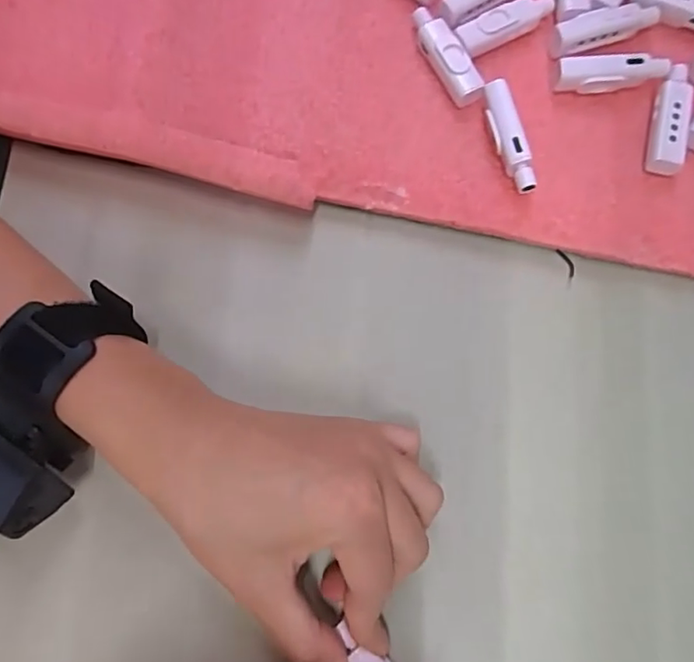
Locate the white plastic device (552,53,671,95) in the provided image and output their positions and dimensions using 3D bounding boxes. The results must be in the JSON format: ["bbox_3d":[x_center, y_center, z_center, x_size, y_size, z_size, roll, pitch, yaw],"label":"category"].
[{"bbox_3d":[0.133,-0.131,0.282,0.057,0.018,0.012,-2,77,-1],"label":"white plastic device"}]

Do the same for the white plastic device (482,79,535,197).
[{"bbox_3d":[0.078,-0.095,0.272,0.013,0.016,0.056,-12,77,-3],"label":"white plastic device"}]

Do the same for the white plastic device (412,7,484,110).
[{"bbox_3d":[0.050,-0.141,0.283,0.015,0.012,0.057,-27,79,-6],"label":"white plastic device"}]

